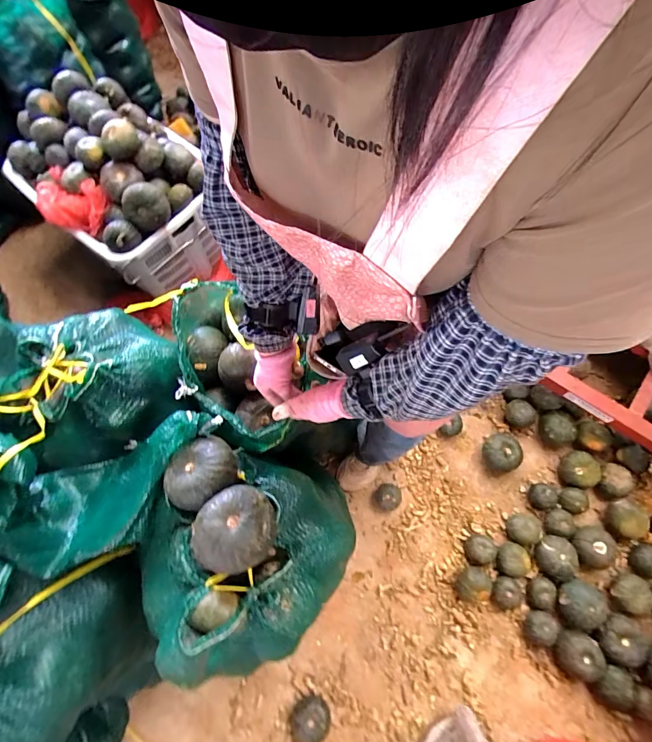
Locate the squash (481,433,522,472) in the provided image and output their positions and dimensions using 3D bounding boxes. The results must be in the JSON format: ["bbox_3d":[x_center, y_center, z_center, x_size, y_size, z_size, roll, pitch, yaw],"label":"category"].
[{"bbox_3d":[0.548,0.255,1.173,0.101,0.080,0.112,-23,69,-7],"label":"squash"}]

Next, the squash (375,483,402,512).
[{"bbox_3d":[0.192,0.385,1.149,0.073,0.061,0.078,-1,68,2],"label":"squash"}]

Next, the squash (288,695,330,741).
[{"bbox_3d":[-0.040,0.872,0.936,0.100,0.056,0.105,-1,68,2],"label":"squash"}]

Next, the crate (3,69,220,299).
[{"bbox_3d":[-0.656,-0.590,1.247,0.519,0.420,0.460,36,74,15],"label":"crate"}]

